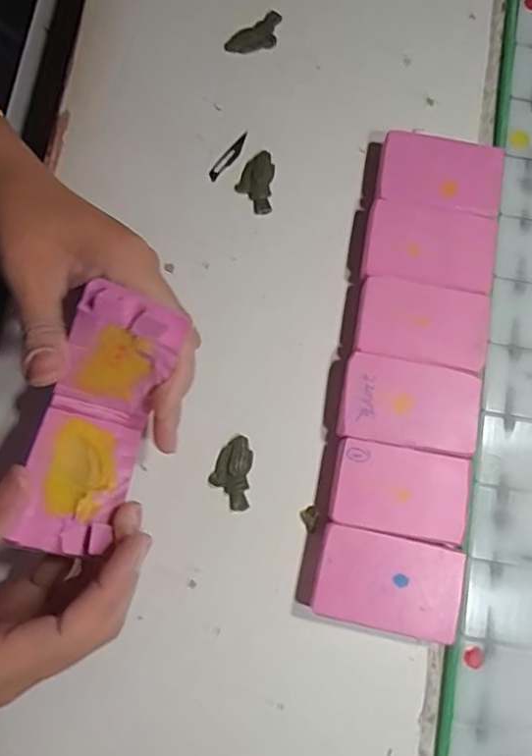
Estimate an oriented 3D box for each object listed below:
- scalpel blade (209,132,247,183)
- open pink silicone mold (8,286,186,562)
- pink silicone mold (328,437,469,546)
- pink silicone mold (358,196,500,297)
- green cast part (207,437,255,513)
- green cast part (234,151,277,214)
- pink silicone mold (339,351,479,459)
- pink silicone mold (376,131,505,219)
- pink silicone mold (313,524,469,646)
[{"bbox_3d":[-0.022,-0.131,0.336,0.007,0.004,0.037,38,82,6],"label":"scalpel blade"},{"bbox_3d":[-0.075,0.016,0.252,0.049,0.047,0.108,21,95,3],"label":"open pink silicone mold"},{"bbox_3d":[0.067,0.058,0.294,0.068,0.015,0.042,11,80,2],"label":"pink silicone mold"},{"bbox_3d":[0.090,-0.071,0.316,0.070,0.014,0.044,10,80,2],"label":"pink silicone mold"},{"bbox_3d":[-0.018,0.050,0.302,0.021,0.004,0.038,4,80,0],"label":"green cast part"},{"bbox_3d":[-0.007,-0.114,0.331,0.021,0.004,0.037,4,80,1],"label":"green cast part"},{"bbox_3d":[0.074,0.015,0.301,0.070,0.013,0.044,10,80,2],"label":"pink silicone mold"},{"bbox_3d":[0.097,-0.113,0.326,0.067,0.019,0.043,9,80,1],"label":"pink silicone mold"},{"bbox_3d":[0.060,0.102,0.287,0.069,0.018,0.044,12,80,2],"label":"pink silicone mold"}]

